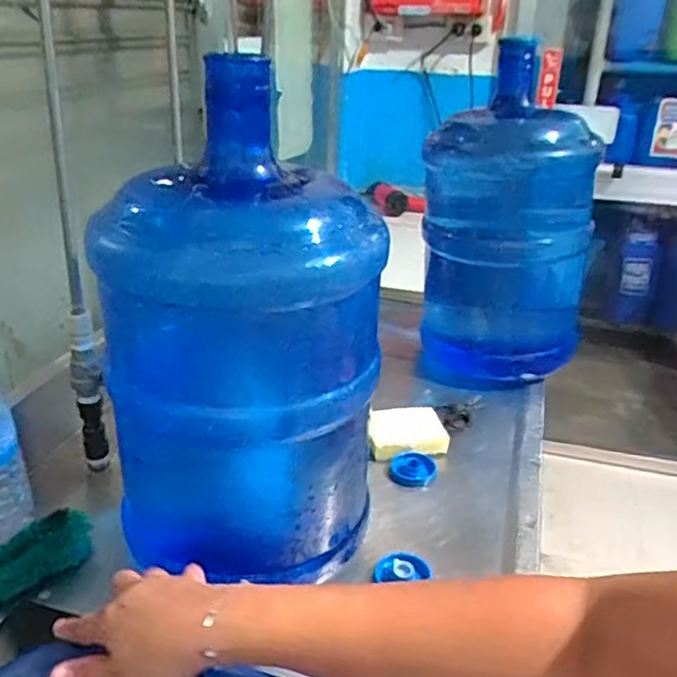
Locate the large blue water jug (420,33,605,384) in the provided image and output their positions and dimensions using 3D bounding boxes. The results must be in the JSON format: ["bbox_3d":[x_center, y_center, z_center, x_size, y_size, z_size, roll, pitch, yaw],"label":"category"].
[{"bbox_3d":[0.258,-0.165,1.032,0.244,0.439,0.234,10,27,16],"label":"large blue water jug"}]

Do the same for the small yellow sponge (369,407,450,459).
[{"bbox_3d":[0.091,0.123,0.895,0.103,0.032,0.080,-3,26,-9],"label":"small yellow sponge"}]

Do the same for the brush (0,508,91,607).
[{"bbox_3d":[-0.304,0.220,0.661,0.044,0.043,0.128,21,32,34],"label":"brush"}]

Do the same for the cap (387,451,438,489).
[{"bbox_3d":[0.094,0.167,0.848,0.059,0.019,0.059,1,26,-1],"label":"cap"}]

